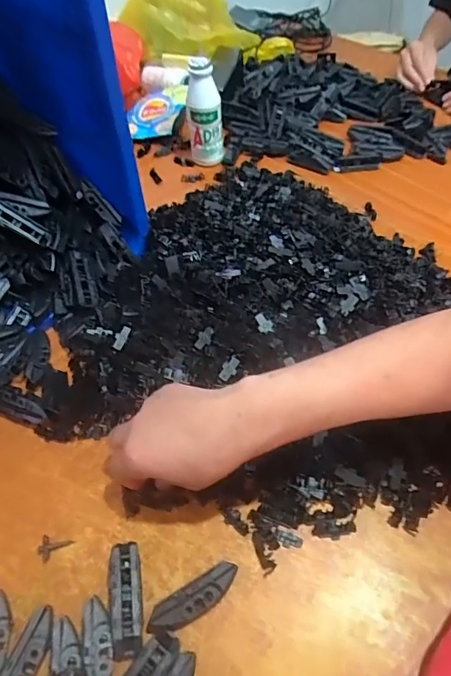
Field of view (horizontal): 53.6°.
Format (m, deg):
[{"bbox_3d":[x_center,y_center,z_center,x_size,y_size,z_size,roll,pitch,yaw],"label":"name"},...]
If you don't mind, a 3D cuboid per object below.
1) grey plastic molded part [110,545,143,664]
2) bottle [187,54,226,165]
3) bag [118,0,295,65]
[{"bbox_3d":[-0.073,0.193,0.333,0.021,0.018,0.074,-10,52,-6],"label":"grey plastic molded part"},{"bbox_3d":[-0.030,-0.327,0.659,0.052,0.139,0.045,-5,51,-2],"label":"bottle"},{"bbox_3d":[-0.032,-0.642,0.838,0.310,0.174,0.149,0,51,1],"label":"bag"}]

